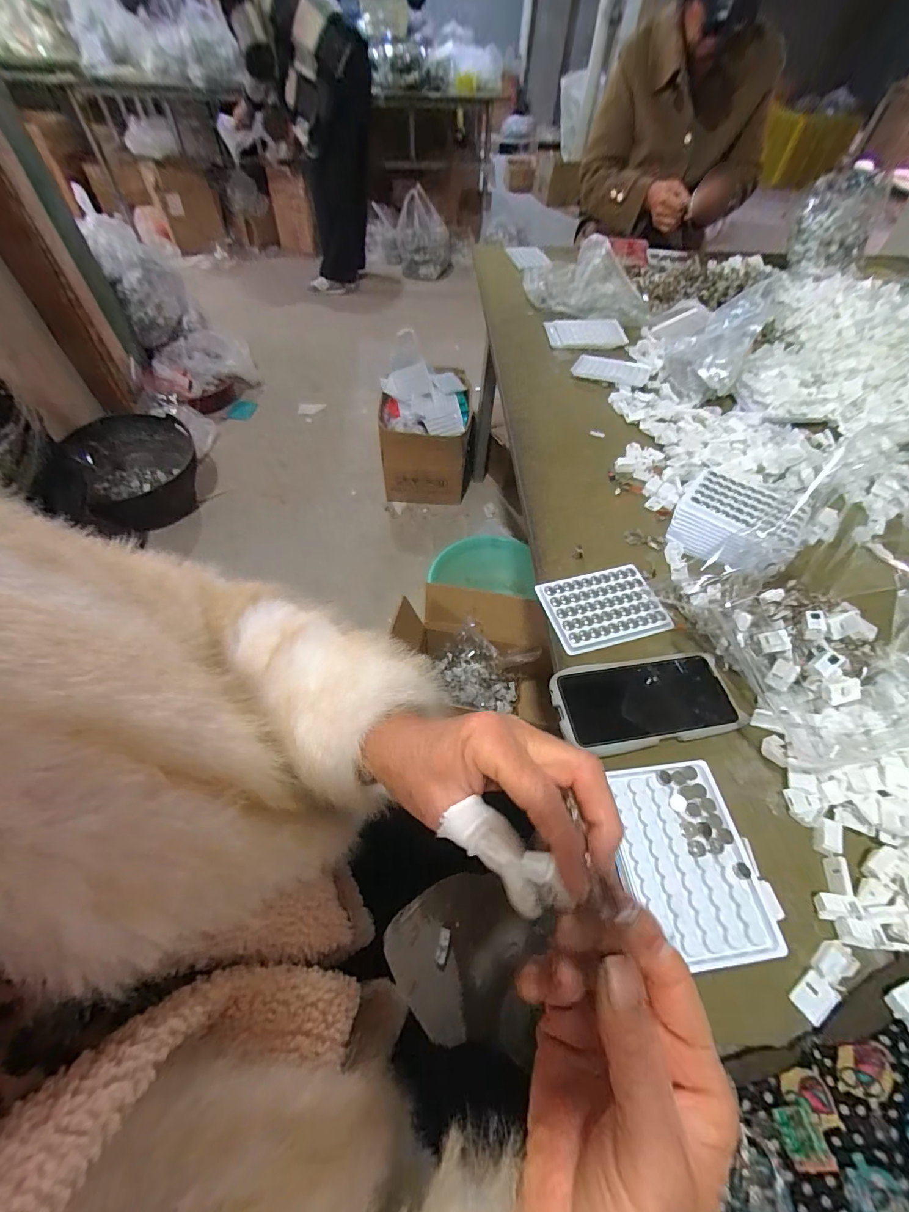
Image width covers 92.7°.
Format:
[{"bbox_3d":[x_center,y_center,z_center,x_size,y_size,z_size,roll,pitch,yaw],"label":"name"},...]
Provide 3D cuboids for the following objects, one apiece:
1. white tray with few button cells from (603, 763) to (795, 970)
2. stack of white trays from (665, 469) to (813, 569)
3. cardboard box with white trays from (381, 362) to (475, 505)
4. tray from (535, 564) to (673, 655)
[{"bbox_3d":[0.174,0.189,0.329,0.095,0.005,0.130,-6,57,-3],"label":"white tray with few button cells"},{"bbox_3d":[0.336,-0.098,0.525,0.133,0.053,0.110,34,61,21],"label":"stack of white trays"},{"bbox_3d":[-0.094,-0.602,1.554,0.311,0.346,0.346,-1,55,-3],"label":"cardboard box with white trays"},{"bbox_3d":[0.167,0.000,0.485,0.127,0.005,0.090,-13,56,-10],"label":"tray"}]

